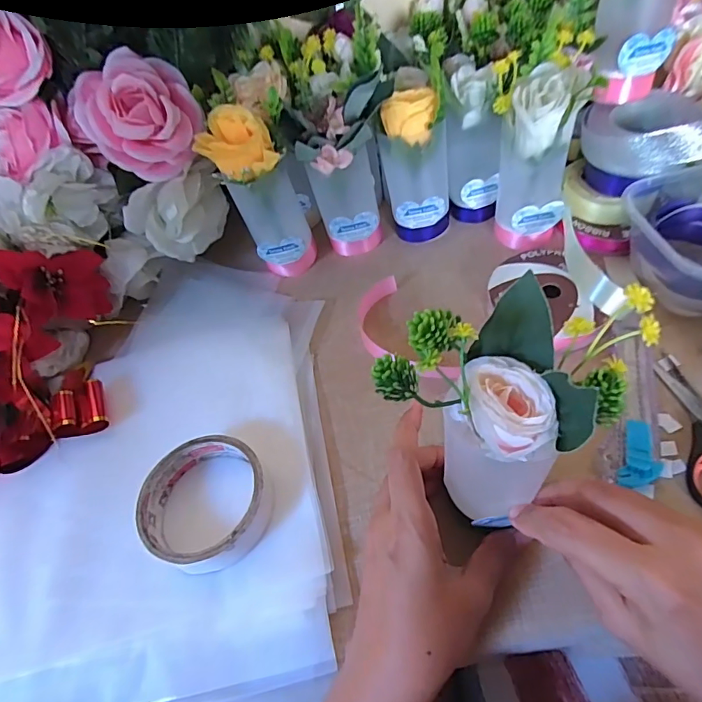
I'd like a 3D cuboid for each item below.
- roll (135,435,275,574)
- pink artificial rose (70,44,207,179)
[{"bbox_3d":[-0.097,0.101,0.319,0.086,0.028,0.086,-4,53,6],"label":"roll"},{"bbox_3d":[-0.174,-0.192,0.389,0.086,0.074,0.069,-37,56,-18],"label":"pink artificial rose"}]

